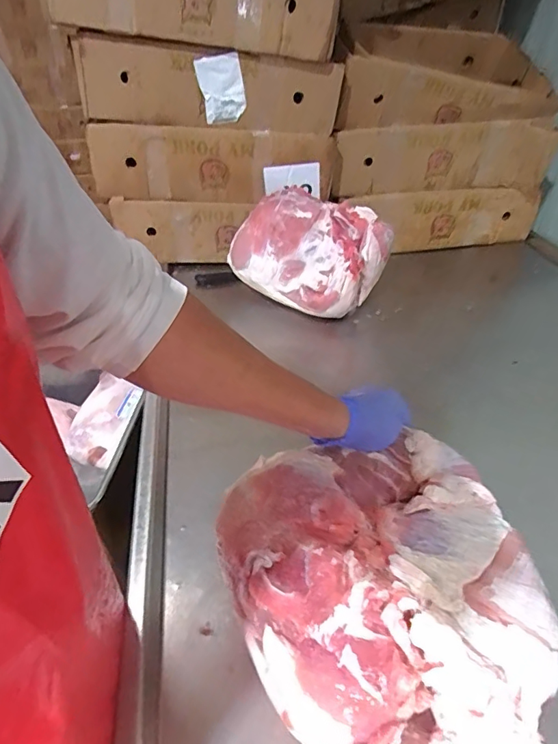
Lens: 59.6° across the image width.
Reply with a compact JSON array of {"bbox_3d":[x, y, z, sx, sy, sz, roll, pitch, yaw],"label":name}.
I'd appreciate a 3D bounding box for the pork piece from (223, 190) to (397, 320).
[{"bbox_3d":[0.061,-0.272,1.112,0.318,0.195,0.220,25,42,29],"label":"pork piece"}]

